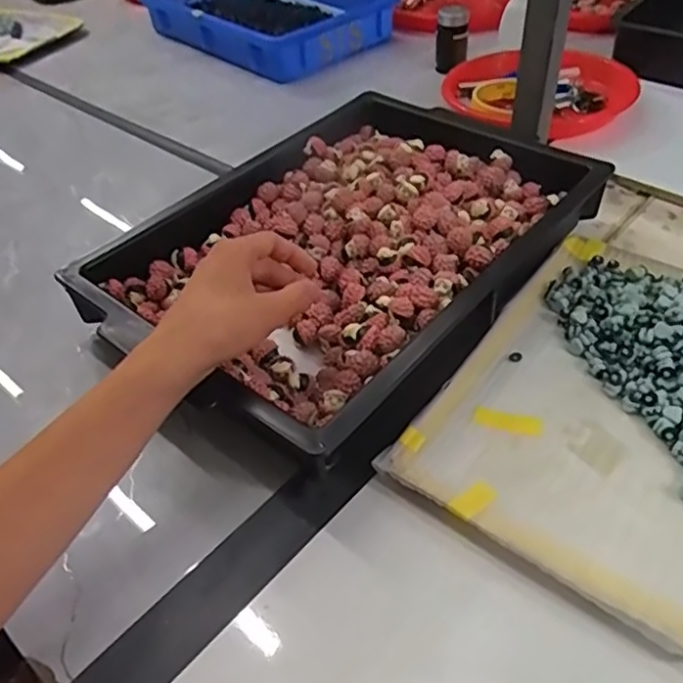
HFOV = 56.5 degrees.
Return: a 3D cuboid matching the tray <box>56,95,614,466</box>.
[{"bbox_3d":[0.012,-0.087,0.528,0.265,0.051,0.393,30,54,29],"label":"tray"}]

